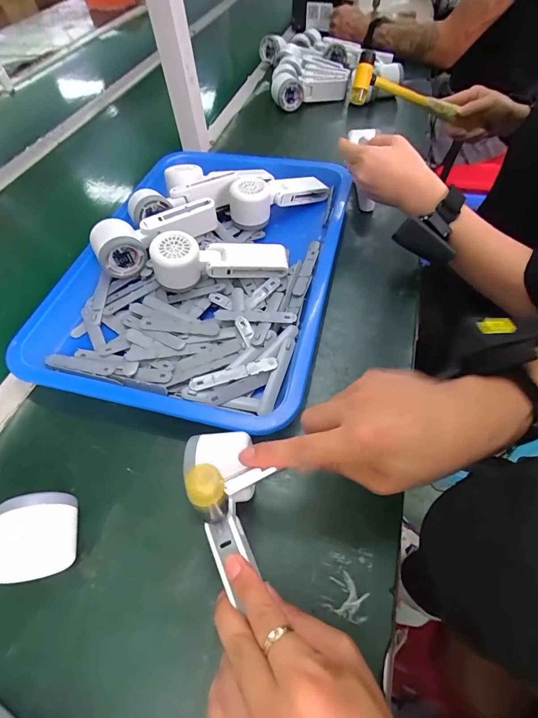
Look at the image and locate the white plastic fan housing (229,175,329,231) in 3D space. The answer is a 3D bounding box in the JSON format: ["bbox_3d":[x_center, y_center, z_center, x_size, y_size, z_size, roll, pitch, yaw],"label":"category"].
[{"bbox_3d":[0.014,-0.248,0.522,0.161,0.055,0.061,-33,61,-17],"label":"white plastic fan housing"}]

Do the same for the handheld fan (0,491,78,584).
[{"bbox_3d":[-0.241,0.151,0.278,0.170,0.049,0.056,-8,57,-3],"label":"handheld fan"}]

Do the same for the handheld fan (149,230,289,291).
[{"bbox_3d":[-0.058,-0.124,0.434,0.167,0.057,0.045,-8,57,-3],"label":"handheld fan"}]

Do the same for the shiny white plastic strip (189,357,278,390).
[{"bbox_3d":[-0.036,0.016,0.375,0.093,0.010,0.017,-16,56,-7],"label":"shiny white plastic strip"}]

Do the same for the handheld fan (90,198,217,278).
[{"bbox_3d":[-0.145,-0.166,0.467,0.165,0.048,0.052,-26,59,-13],"label":"handheld fan"}]

